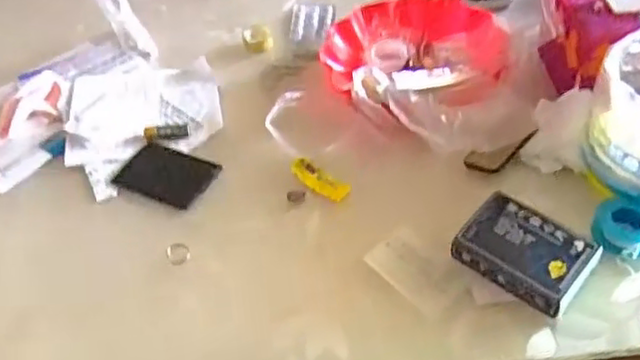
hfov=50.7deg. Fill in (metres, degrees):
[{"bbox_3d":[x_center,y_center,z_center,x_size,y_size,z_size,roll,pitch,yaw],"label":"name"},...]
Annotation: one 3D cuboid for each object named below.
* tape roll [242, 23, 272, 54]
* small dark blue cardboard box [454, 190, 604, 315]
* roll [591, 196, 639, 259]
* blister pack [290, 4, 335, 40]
[{"bbox_3d":[-0.077,-0.173,0.833,0.035,0.021,0.036,-3,46,3],"label":"tape roll"},{"bbox_3d":[0.172,0.059,0.564,0.101,0.029,0.069,31,57,30],"label":"small dark blue cardboard box"},{"bbox_3d":[0.263,0.040,0.581,0.054,0.020,0.049,27,55,28],"label":"roll"},{"bbox_3d":[-0.010,-0.205,0.863,0.053,0.008,0.065,-1,47,5],"label":"blister pack"}]

